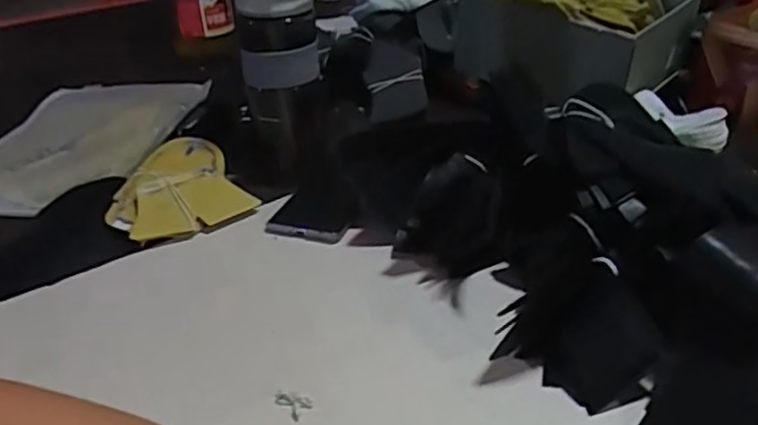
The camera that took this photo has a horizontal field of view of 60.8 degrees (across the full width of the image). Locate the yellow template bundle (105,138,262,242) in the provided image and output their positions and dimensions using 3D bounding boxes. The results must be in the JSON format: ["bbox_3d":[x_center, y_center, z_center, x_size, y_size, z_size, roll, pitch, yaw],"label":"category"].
[{"bbox_3d":[-0.206,-0.020,0.645,0.126,0.030,0.123,-26,53,-26],"label":"yellow template bundle"}]

